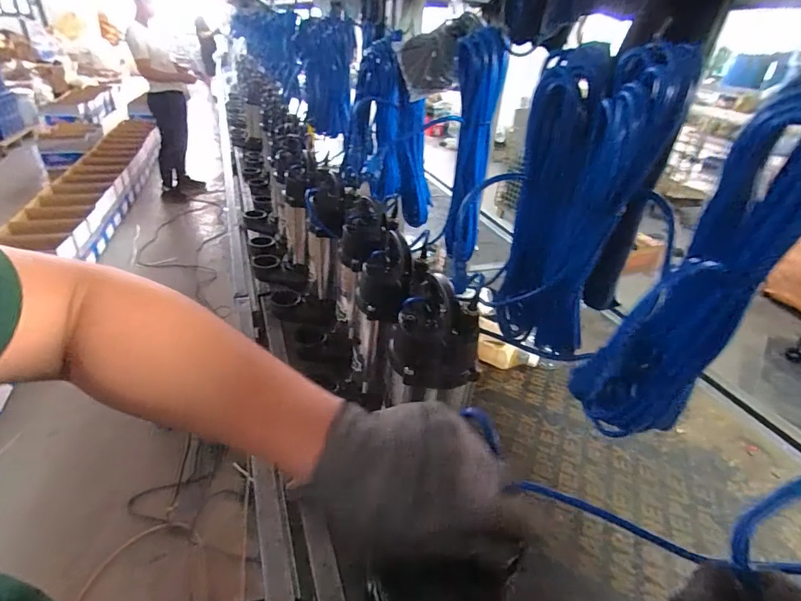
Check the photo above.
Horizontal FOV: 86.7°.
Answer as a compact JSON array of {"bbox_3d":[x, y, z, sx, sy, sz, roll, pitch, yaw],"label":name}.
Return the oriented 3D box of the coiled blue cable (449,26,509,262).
[{"bbox_3d":[0.114,-0.246,0.706,0.071,0.337,0.092,8,32,3],"label":"coiled blue cable"}]

